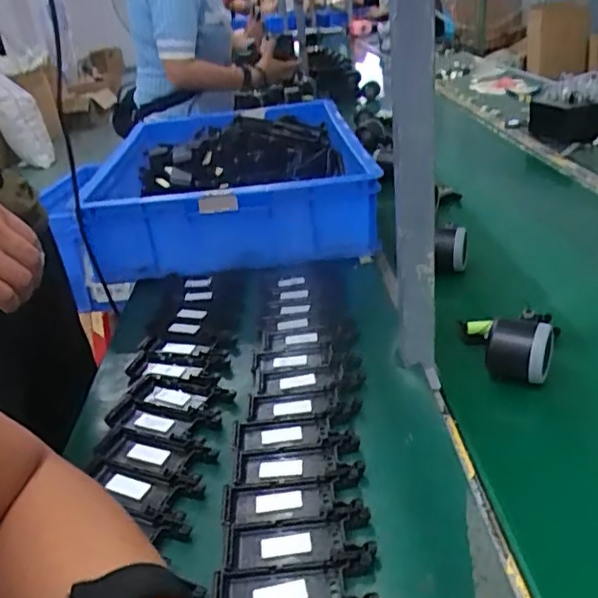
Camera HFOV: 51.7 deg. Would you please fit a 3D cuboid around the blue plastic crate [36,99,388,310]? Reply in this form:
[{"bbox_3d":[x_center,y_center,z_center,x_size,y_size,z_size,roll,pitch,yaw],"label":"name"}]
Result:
[{"bbox_3d":[-0.118,-0.248,1.117,0.411,0.113,0.672,-7,27,0],"label":"blue plastic crate"}]

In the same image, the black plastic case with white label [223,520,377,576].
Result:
[{"bbox_3d":[-0.002,0.169,0.427,0.103,0.011,0.044,-4,27,5],"label":"black plastic case with white label"}]

